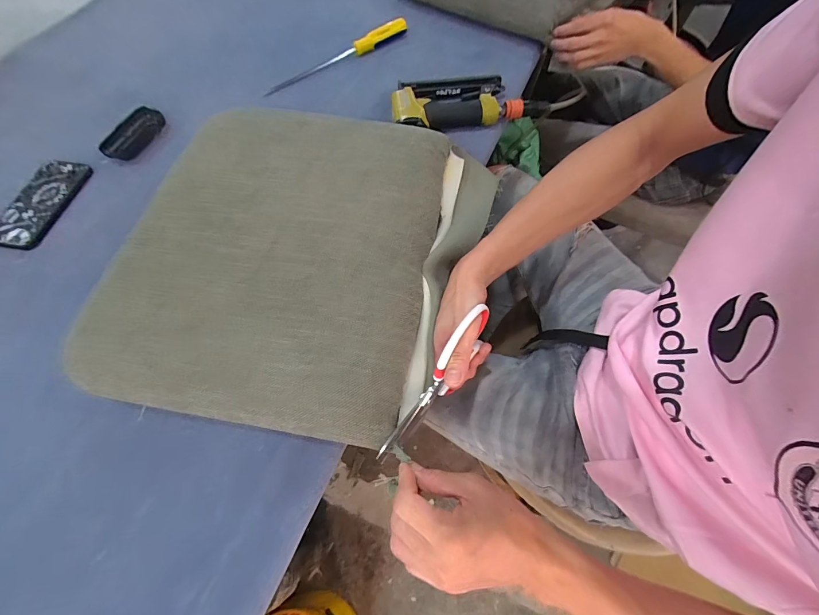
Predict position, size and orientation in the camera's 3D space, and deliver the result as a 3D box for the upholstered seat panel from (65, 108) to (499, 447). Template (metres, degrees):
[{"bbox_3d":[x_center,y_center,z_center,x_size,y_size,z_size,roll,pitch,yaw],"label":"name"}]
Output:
[{"bbox_3d":[-0.132,-0.081,0.438,0.422,0.062,0.427,9,66,6],"label":"upholstered seat panel"}]

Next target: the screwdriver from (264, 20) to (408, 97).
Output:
[{"bbox_3d":[-0.131,-0.487,0.664,0.305,0.026,0.032,-35,69,-13],"label":"screwdriver"}]

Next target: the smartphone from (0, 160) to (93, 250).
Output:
[{"bbox_3d":[-0.567,-0.162,0.530,0.077,0.012,0.161,9,66,6],"label":"smartphone"}]

